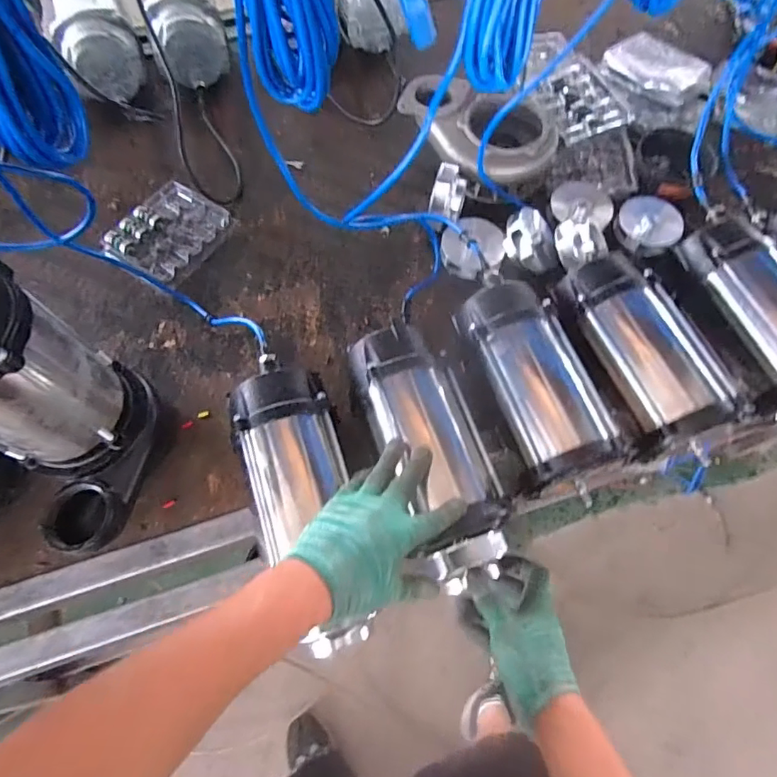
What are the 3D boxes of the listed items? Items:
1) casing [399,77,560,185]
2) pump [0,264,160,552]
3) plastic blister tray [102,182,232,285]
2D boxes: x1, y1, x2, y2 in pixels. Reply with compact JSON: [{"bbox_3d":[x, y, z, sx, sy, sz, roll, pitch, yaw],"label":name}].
[{"bbox_3d":[0.132,-0.404,0.814,0.258,0.065,0.147,28,69,11],"label":"casing"},{"bbox_3d":[-0.346,0.022,0.474,0.129,0.287,0.202,6,66,2],"label":"pump"},{"bbox_3d":[-0.343,-0.244,0.796,0.127,0.026,0.158,30,69,12],"label":"plastic blister tray"}]

